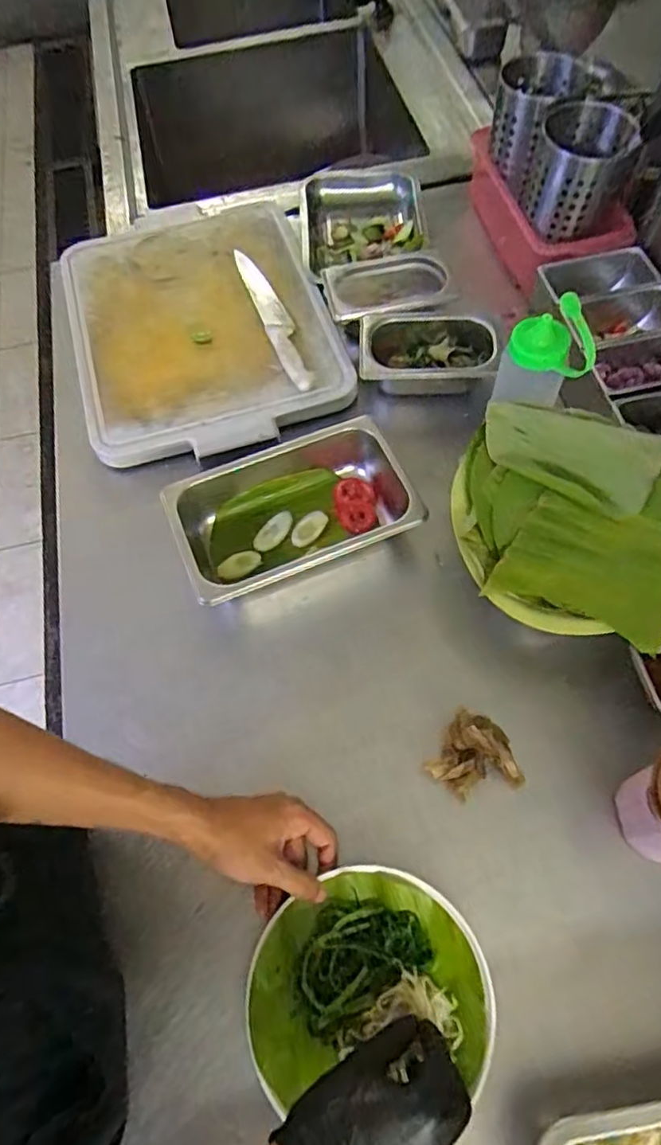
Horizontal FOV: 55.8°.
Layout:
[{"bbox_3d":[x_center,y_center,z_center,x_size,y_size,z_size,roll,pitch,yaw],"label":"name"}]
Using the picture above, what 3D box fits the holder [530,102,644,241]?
[{"bbox_3d":[0.315,-0.510,0.799,0.116,0.101,0.118,15,66,11],"label":"holder"}]

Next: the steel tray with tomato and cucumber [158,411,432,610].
[{"bbox_3d":[-0.040,-0.060,0.720,0.261,0.086,0.160,-21,64,-6],"label":"steel tray with tomato and cucumber"}]

